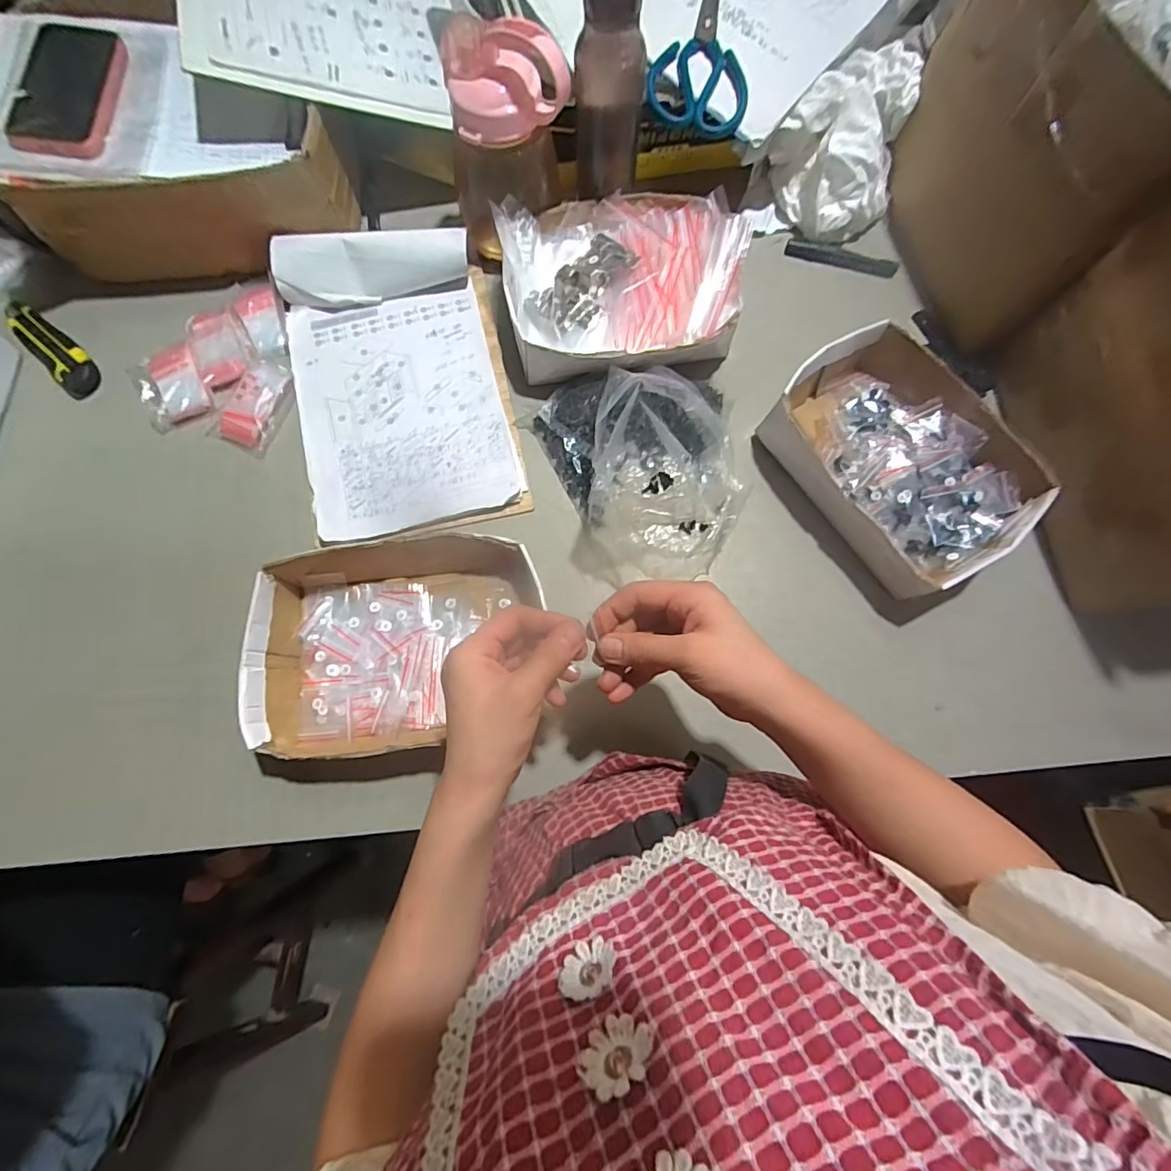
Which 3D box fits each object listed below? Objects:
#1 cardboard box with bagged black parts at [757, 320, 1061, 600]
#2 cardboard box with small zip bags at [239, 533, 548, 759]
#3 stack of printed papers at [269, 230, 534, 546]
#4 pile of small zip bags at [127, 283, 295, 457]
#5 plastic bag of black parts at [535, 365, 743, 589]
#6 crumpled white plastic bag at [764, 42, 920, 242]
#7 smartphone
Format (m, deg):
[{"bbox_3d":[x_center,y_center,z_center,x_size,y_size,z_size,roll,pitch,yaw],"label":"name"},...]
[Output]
[{"bbox_3d":[0.316,-0.128,0.535,0.184,0.072,0.255,-38,79,-9],"label":"cardboard box with bagged black parts"},{"bbox_3d":[-0.167,0.051,0.472,0.250,0.060,0.189,-7,76,-2],"label":"cardboard box with small zip bags"},{"bbox_3d":[-0.201,-0.219,0.550,0.222,0.046,0.334,-13,76,-4],"label":"stack of printed papers"},{"bbox_3d":[-0.394,-0.254,0.569,0.151,0.022,0.194,13,76,3],"label":"pile of small zip bags"},{"bbox_3d":[0.057,-0.124,0.501,0.203,0.109,0.231,-5,76,-1],"label":"plastic bag of black parts"},{"bbox_3d":[0.315,-0.529,0.608,0.141,0.094,0.192,30,77,7],"label":"crumpled white plastic bag"},{"bbox_3d":[-0.508,-0.489,0.508,0.081,0.018,0.163,-2,76,-1],"label":"smartphone"}]

